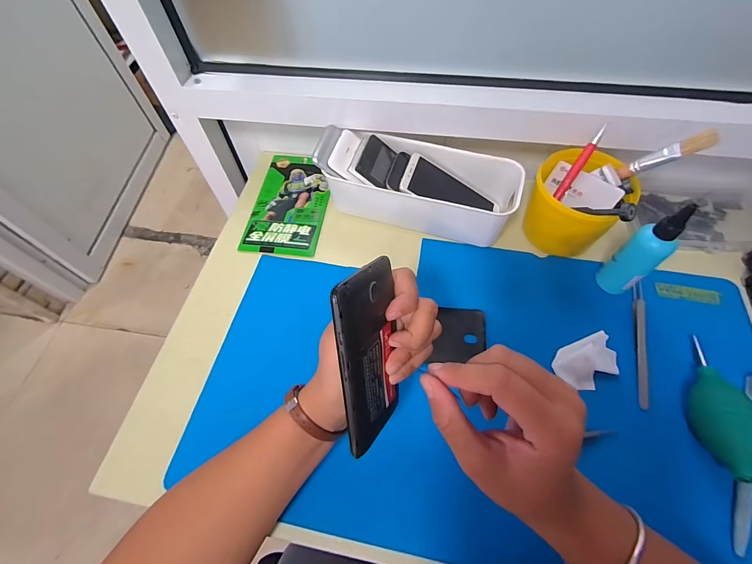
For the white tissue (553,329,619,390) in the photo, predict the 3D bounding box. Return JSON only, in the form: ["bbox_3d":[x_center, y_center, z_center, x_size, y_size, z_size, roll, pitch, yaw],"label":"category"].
[{"bbox_3d":[0.235,0.088,0.386,0.076,0.023,0.047,-20,62,-10],"label":"white tissue"}]

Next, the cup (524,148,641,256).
[{"bbox_3d":[0.243,-0.096,0.444,0.102,0.095,0.120,-16,61,-8],"label":"cup"}]

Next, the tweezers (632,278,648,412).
[{"bbox_3d":[0.298,0.066,0.390,0.010,0.012,0.145,14,61,9],"label":"tweezers"}]

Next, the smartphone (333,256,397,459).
[{"bbox_3d":[-0.003,0.057,0.259,0.006,0.137,0.068,9,25,31],"label":"smartphone"}]

